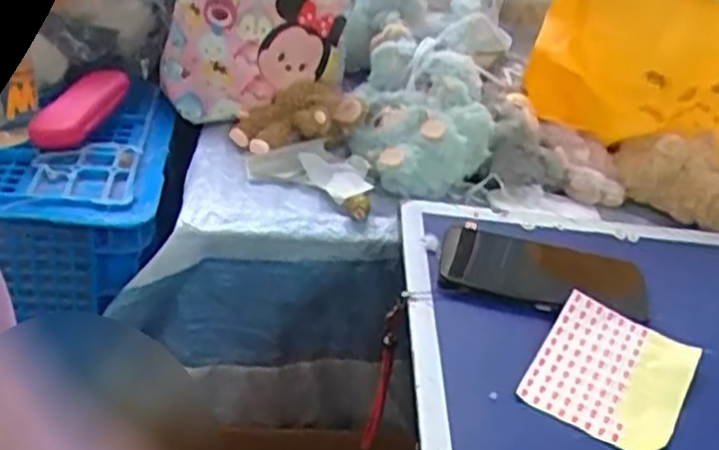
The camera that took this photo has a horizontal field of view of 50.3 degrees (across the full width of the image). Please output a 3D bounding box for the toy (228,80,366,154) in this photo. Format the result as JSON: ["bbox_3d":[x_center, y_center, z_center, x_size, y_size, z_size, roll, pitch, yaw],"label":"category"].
[{"bbox_3d":[-0.066,-0.108,0.788,0.124,0.051,0.086,-3,35,-16],"label":"toy"}]

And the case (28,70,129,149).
[{"bbox_3d":[-0.275,-0.118,0.764,0.035,0.029,0.152,13,34,8],"label":"case"}]

